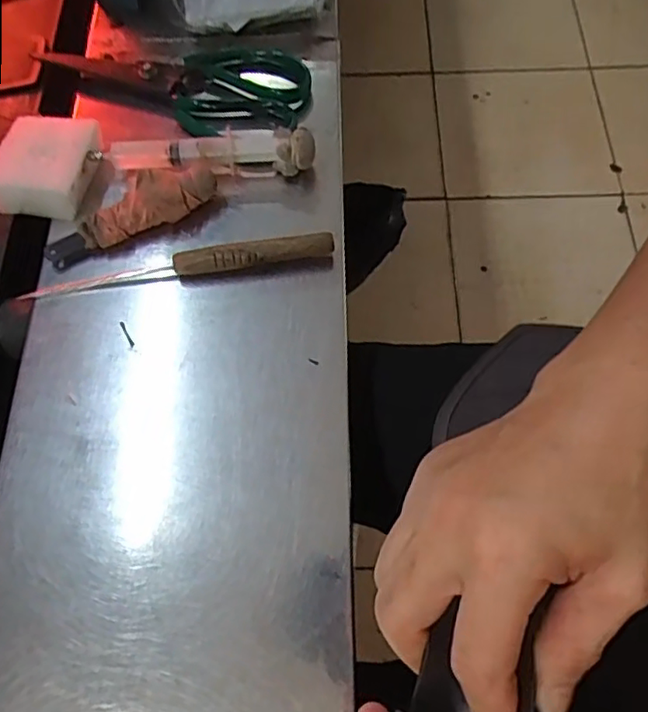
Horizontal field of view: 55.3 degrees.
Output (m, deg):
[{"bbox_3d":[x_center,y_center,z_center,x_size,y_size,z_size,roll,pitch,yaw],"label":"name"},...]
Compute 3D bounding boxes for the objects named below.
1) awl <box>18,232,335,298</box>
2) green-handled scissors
[{"bbox_3d":[-0.089,-0.056,0.391,0.191,0.020,0.012,-9,65,-1],"label":"awl"},{"bbox_3d":[-0.115,-0.215,0.470,0.206,0.015,0.088,15,67,10],"label":"green-handled scissors"}]

